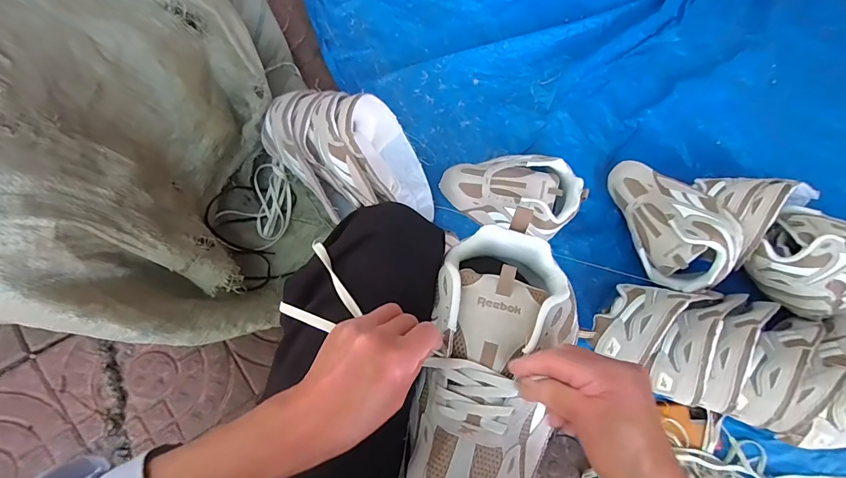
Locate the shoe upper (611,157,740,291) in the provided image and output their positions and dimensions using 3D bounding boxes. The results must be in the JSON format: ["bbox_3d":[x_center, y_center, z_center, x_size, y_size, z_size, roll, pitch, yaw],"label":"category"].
[{"bbox_3d":[0.424,-0.036,0.667,0.123,0.101,0.243,-9,75,-3],"label":"shoe upper"}]

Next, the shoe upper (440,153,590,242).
[{"bbox_3d":[0.153,-0.083,0.722,0.240,0.091,0.145,19,75,4],"label":"shoe upper"}]

